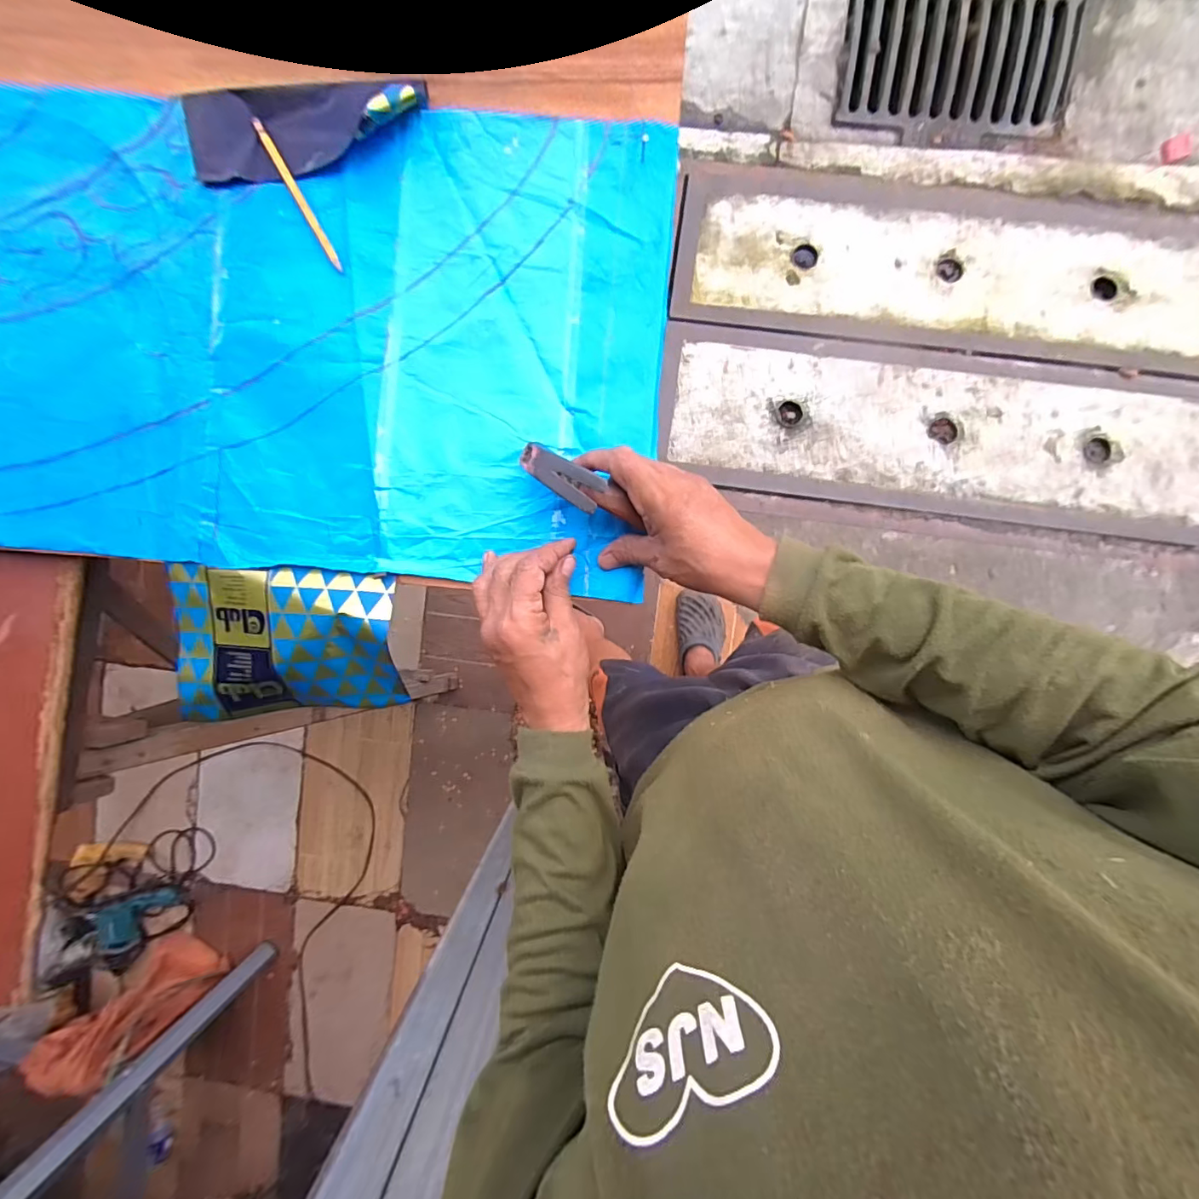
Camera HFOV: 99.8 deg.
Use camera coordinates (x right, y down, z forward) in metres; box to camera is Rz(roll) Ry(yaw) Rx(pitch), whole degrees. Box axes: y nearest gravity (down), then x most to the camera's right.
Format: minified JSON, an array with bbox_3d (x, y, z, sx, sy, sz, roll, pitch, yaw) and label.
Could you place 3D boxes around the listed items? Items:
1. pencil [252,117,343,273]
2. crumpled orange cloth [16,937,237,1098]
[{"bbox_3d":[-0.260,-0.346,0.433,0.010,0.010,0.140,-28,91,5],"label":"pencil"},{"bbox_3d":[-1.150,1.007,1.254,0.170,0.376,0.177,-38,91,5],"label":"crumpled orange cloth"}]

